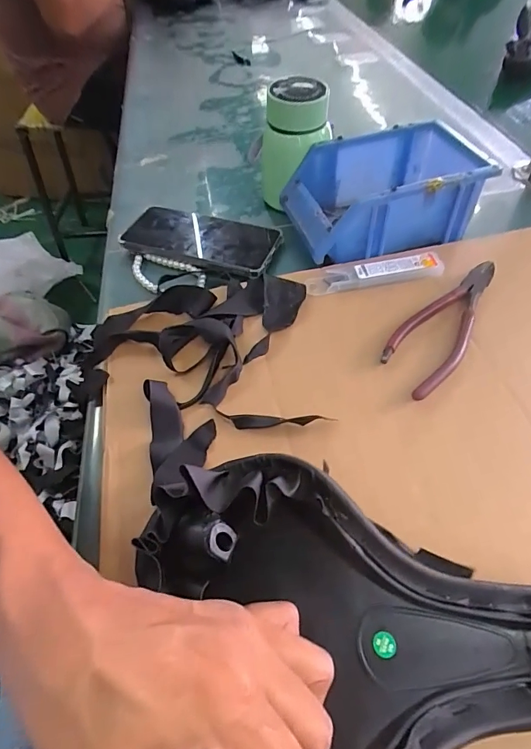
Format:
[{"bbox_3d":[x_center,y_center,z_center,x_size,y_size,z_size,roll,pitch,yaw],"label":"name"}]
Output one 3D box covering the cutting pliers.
[{"bbox_3d":[0.155,-0.045,0.347,0.170,0.009,0.052,-40,59,-22],"label":"cutting pliers"}]

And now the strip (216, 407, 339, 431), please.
[{"bbox_3d":[0.006,0.034,0.301,0.085,0.008,0.013,3,54,8],"label":"strip"}]

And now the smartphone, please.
[{"bbox_3d":[-0.071,-0.146,0.449,0.167,0.015,0.078,16,56,17],"label":"smartphone"}]

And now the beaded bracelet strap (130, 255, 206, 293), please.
[{"bbox_3d":[-0.101,-0.100,0.424,0.084,0.008,0.045,18,57,18],"label":"beaded bracelet strap"}]

